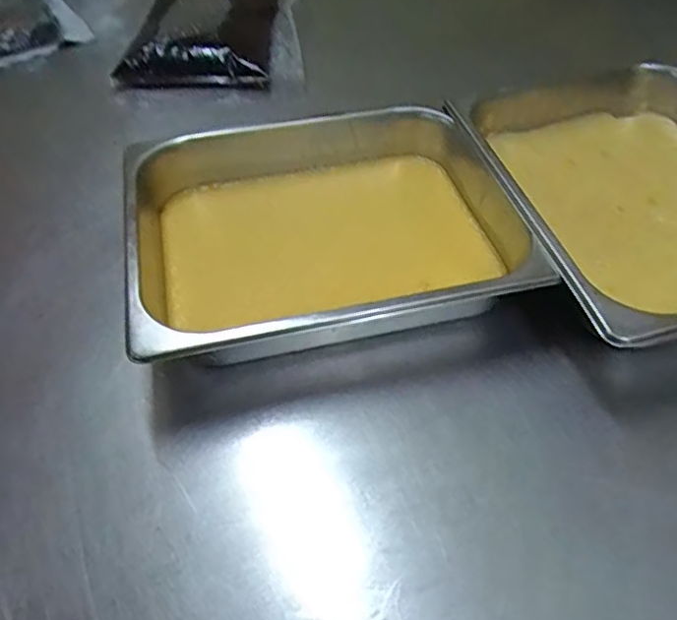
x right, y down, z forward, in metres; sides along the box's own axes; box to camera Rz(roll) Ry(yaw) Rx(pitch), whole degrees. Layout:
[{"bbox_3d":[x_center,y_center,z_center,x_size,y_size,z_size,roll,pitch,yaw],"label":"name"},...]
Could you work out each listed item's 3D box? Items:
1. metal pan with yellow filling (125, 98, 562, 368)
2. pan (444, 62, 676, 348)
[{"bbox_3d":[-0.011,-0.073,0.506,0.312,0.074,0.250,-14,51,-8],"label":"metal pan with yellow filling"},{"bbox_3d":[0.259,-0.115,0.541,0.259,0.064,0.356,-14,51,-8],"label":"pan"}]

